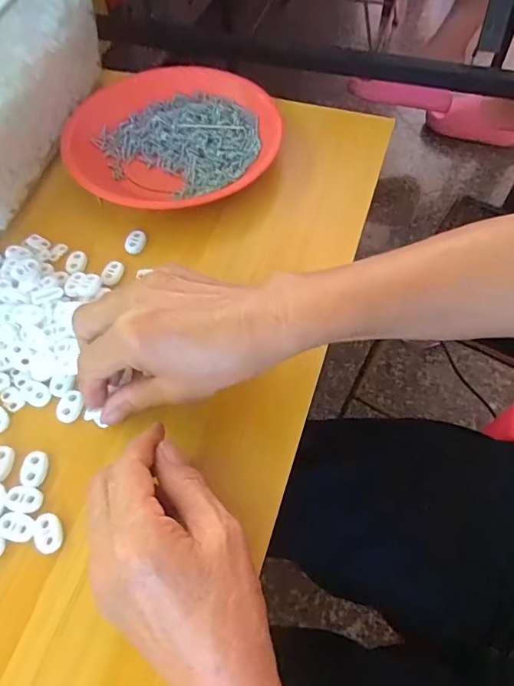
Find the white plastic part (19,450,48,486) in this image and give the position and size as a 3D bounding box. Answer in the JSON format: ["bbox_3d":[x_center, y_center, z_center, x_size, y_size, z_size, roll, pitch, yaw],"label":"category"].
[{"bbox_3d":[-0.141,0.079,0.310,0.015,0.004,0.022,-5,58,-2],"label":"white plastic part"}]

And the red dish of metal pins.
[{"bbox_3d":[-0.077,-0.191,0.459,0.193,0.030,0.182,-1,58,1],"label":"red dish of metal pins"}]

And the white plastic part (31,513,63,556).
[{"bbox_3d":[-0.124,0.113,0.290,0.016,0.004,0.022,-30,62,-16],"label":"white plastic part"}]

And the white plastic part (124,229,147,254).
[{"bbox_3d":[-0.103,-0.085,0.412,0.016,0.008,0.019,0,58,1],"label":"white plastic part"}]

